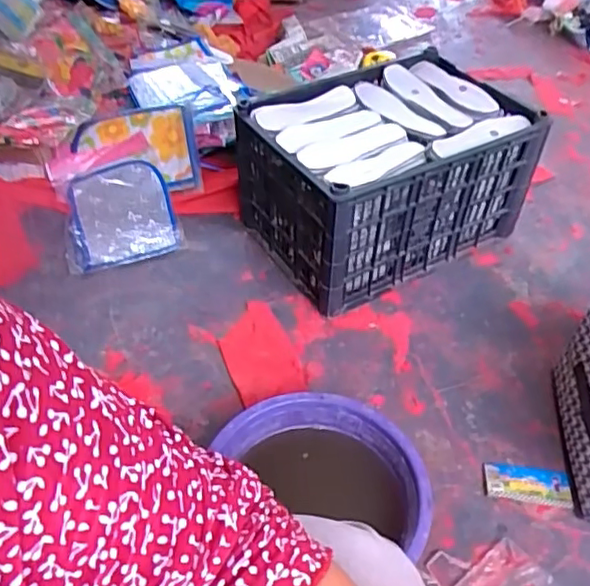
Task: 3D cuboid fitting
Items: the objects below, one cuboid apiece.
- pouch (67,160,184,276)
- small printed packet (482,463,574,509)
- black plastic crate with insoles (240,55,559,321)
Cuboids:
[{"bbox_3d":[-0.389,-0.180,1.373,0.233,0.074,0.291,-9,46,-10],"label":"pouch"},{"bbox_3d":[0.341,0.280,0.900,0.120,0.007,0.058,5,45,5],"label":"small printed packet"},{"bbox_3d":[0.177,-0.245,1.236,0.480,0.270,0.380,-23,49,-21],"label":"black plastic crate with insoles"}]

